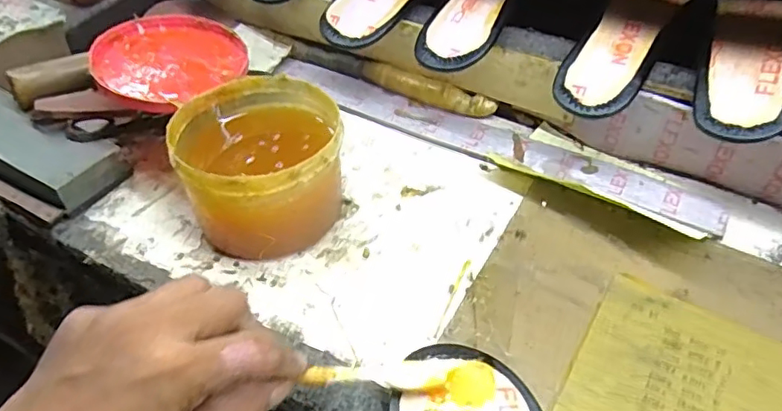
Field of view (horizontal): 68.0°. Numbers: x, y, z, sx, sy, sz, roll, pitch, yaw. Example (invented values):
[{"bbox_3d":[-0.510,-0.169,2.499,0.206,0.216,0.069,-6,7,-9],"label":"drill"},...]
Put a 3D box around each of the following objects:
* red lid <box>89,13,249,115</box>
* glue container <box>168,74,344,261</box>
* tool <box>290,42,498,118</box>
[{"bbox_3d":[-0.179,-0.122,0.471,0.113,0.027,0.112,-2,48,3],"label":"red lid"},{"bbox_3d":[-0.094,-0.030,0.431,0.108,0.083,0.118,-2,48,3],"label":"glue container"},{"bbox_3d":[-0.005,-0.124,0.560,0.215,0.023,0.020,21,53,22],"label":"tool"}]

